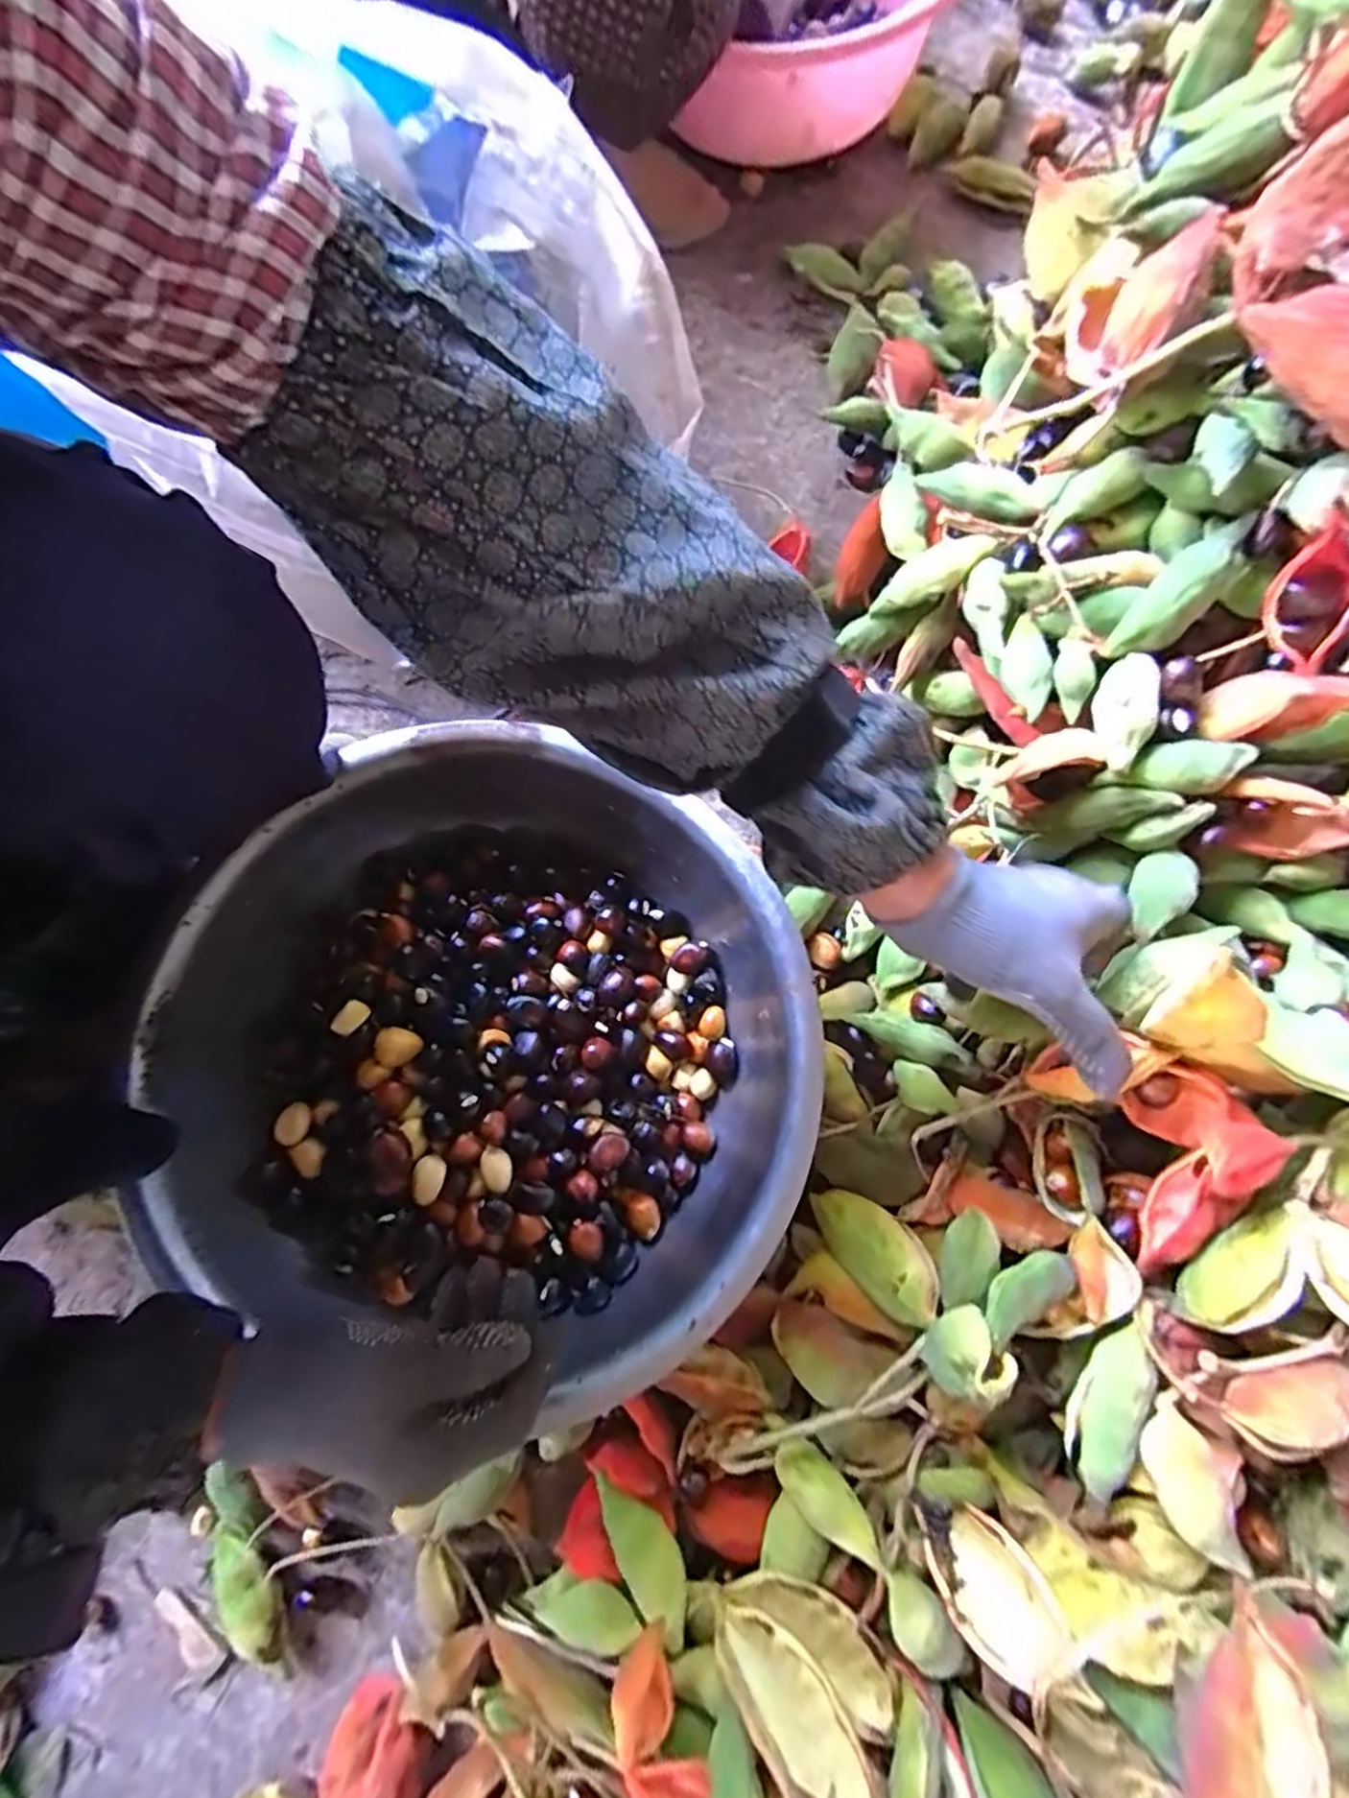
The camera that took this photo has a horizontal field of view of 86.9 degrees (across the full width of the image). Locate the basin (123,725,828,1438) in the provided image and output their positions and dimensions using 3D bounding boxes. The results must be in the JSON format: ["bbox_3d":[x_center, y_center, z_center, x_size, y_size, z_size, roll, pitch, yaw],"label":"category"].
[{"bbox_3d":[-0.112,0.082,0.470,0.386,0.098,0.349,17,78,3],"label":"basin"}]

